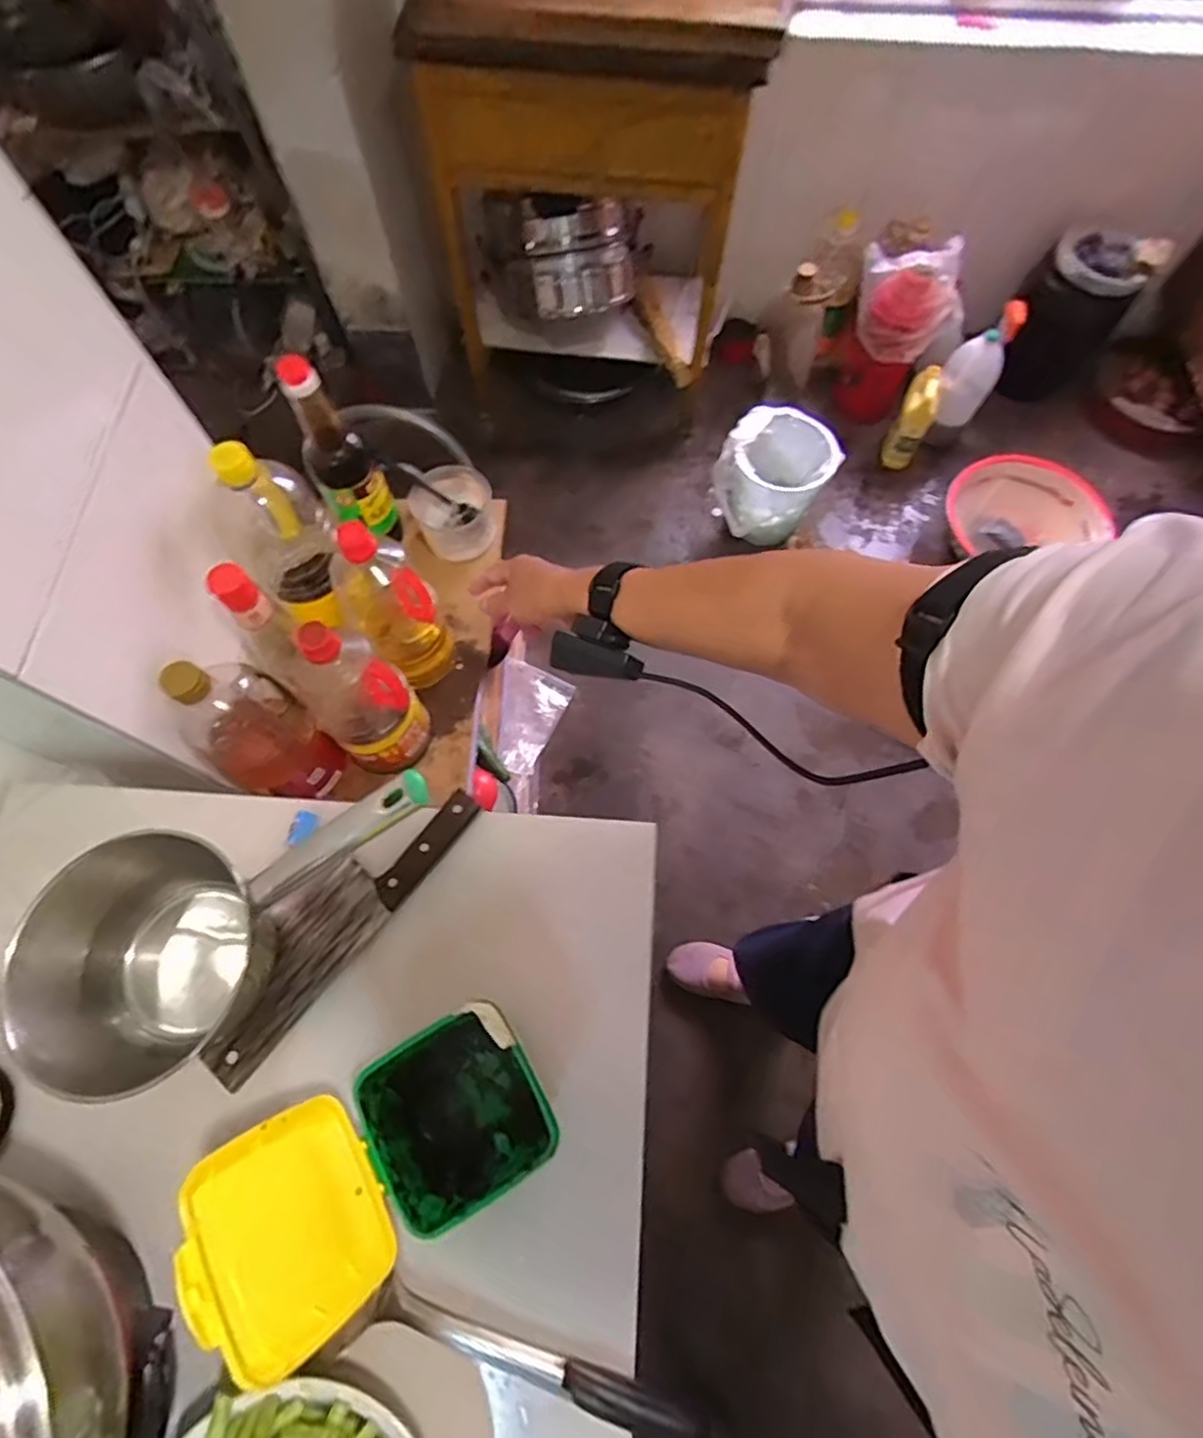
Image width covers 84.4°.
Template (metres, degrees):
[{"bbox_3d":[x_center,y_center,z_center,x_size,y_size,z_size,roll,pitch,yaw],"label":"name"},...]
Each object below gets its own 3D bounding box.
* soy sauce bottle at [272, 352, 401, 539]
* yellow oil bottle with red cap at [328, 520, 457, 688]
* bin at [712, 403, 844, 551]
[{"bbox_3d":[-0.294,-0.290,0.774,0.068,0.278,0.074,-23,70,-9],"label":"soy sauce bottle"},{"bbox_3d":[-0.223,-0.116,0.716,0.091,0.233,0.073,-28,71,-11],"label":"yellow oil bottle with red cap"},{"bbox_3d":[0.367,-0.519,1.419,0.215,0.201,0.179,28,71,10],"label":"bin"}]

